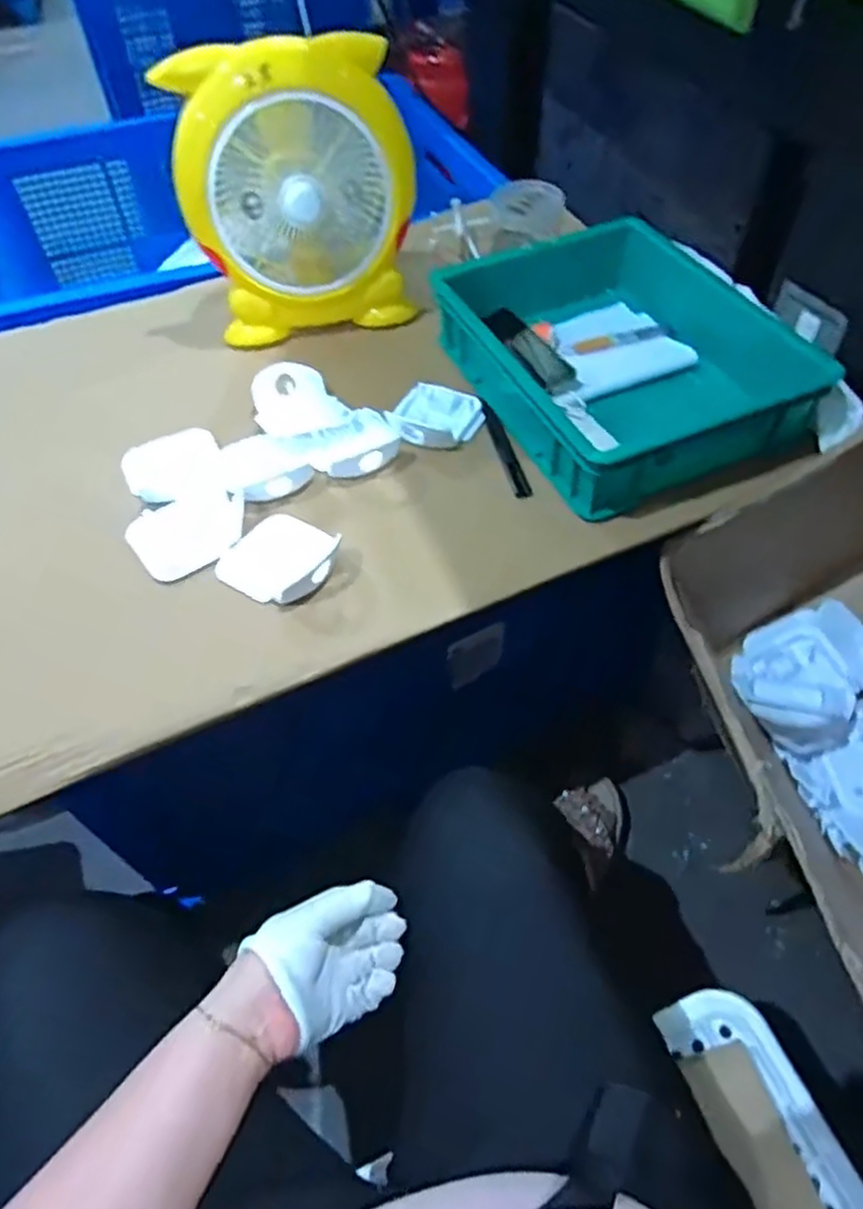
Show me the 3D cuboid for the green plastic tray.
[{"bbox_3d":[0.192,-0.254,0.743,0.273,0.081,0.331,-21,56,-14],"label":"green plastic tray"}]

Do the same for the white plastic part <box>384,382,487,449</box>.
[{"bbox_3d":[0.007,-0.197,0.749,0.088,0.022,0.090,19,56,14],"label":"white plastic part"}]

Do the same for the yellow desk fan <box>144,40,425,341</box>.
[{"bbox_3d":[-0.138,-0.430,0.764,0.235,0.252,0.116,-4,53,-2],"label":"yellow desk fan"}]

